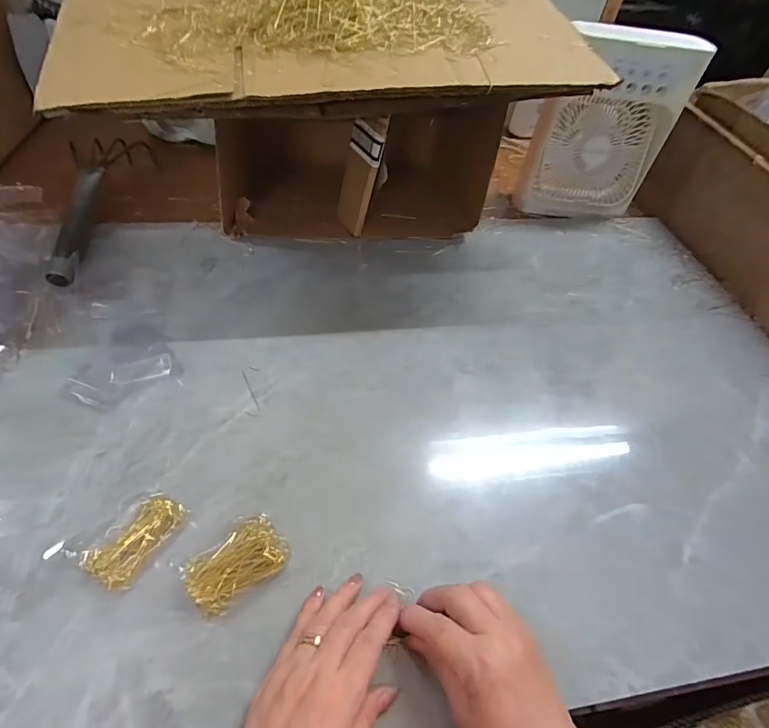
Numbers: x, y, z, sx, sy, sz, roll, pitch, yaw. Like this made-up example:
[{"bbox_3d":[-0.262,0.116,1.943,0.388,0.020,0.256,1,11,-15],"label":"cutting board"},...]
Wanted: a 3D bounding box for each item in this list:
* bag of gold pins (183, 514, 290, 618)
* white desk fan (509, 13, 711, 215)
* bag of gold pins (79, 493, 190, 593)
[{"bbox_3d":[-0.116,0.153,0.350,0.072,0.017,0.049,-28,58,-27],"label":"bag of gold pins"},{"bbox_3d":[0.327,-0.354,0.676,0.178,0.243,0.096,-7,51,-13],"label":"white desk fan"},{"bbox_3d":[-0.197,0.136,0.355,0.047,0.013,0.073,26,52,15],"label":"bag of gold pins"}]

